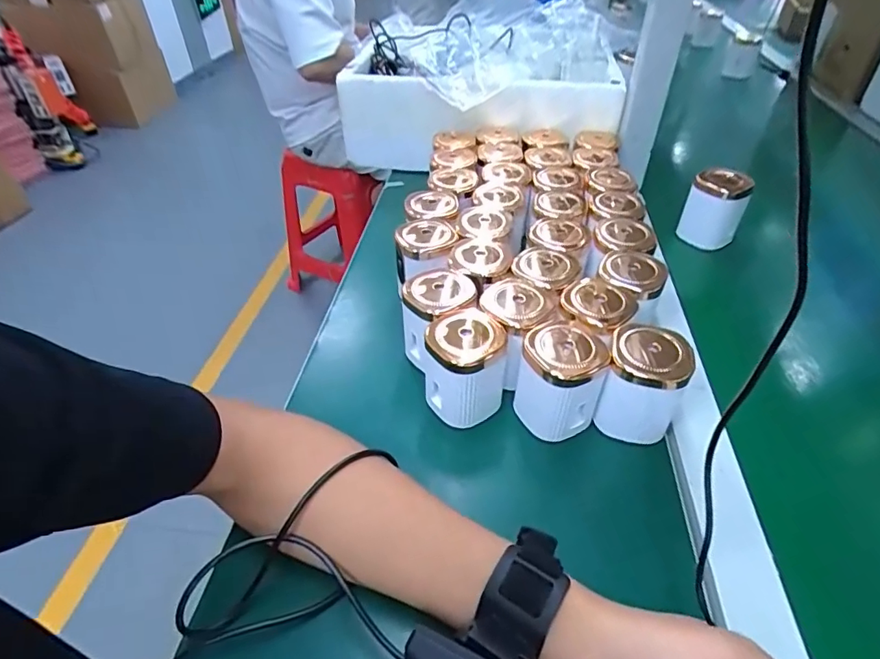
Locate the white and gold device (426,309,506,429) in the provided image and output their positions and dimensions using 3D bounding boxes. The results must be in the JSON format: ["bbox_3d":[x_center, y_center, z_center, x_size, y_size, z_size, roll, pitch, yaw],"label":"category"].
[{"bbox_3d":[0.019,0.027,0.381,0.061,0.073,0.058,0,42,1],"label":"white and gold device"}]

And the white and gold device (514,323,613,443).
[{"bbox_3d":[0.090,0.036,0.377,0.060,0.073,0.063,10,43,13],"label":"white and gold device"}]

